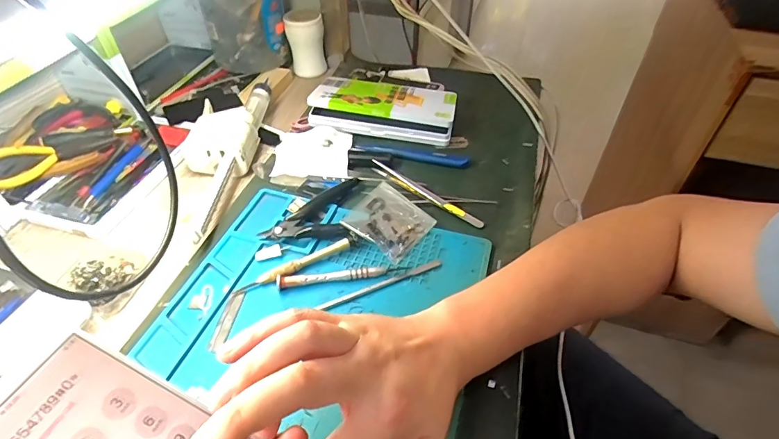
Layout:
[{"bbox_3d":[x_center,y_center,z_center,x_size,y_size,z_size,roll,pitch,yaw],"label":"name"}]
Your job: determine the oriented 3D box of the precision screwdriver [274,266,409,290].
[{"bbox_3d":[-0.041,0.047,0.381,0.112,0.010,0.014,-7,46,-8],"label":"precision screwdriver"}]

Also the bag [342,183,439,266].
[{"bbox_3d":[-0.005,-0.002,0.429,0.082,0.021,0.065,28,51,24],"label":"bag"}]

